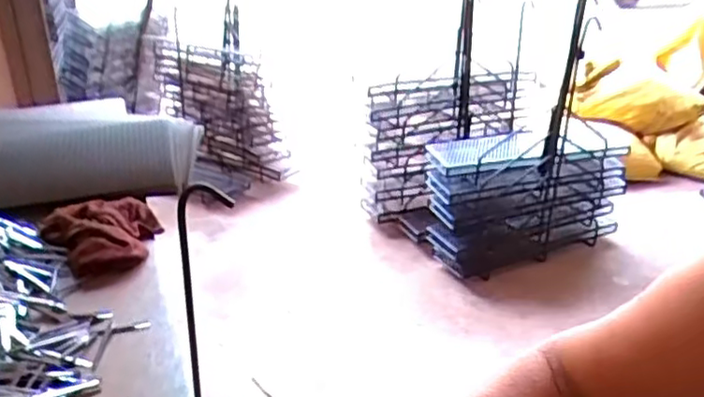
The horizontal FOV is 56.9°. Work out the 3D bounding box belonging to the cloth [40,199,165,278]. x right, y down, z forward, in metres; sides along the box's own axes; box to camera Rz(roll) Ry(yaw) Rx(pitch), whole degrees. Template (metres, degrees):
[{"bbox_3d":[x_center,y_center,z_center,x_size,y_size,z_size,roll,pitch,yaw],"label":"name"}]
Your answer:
[{"bbox_3d":[-0.311,0.041,0.829,0.128,0.049,0.154,-18,32,-32],"label":"cloth"}]

